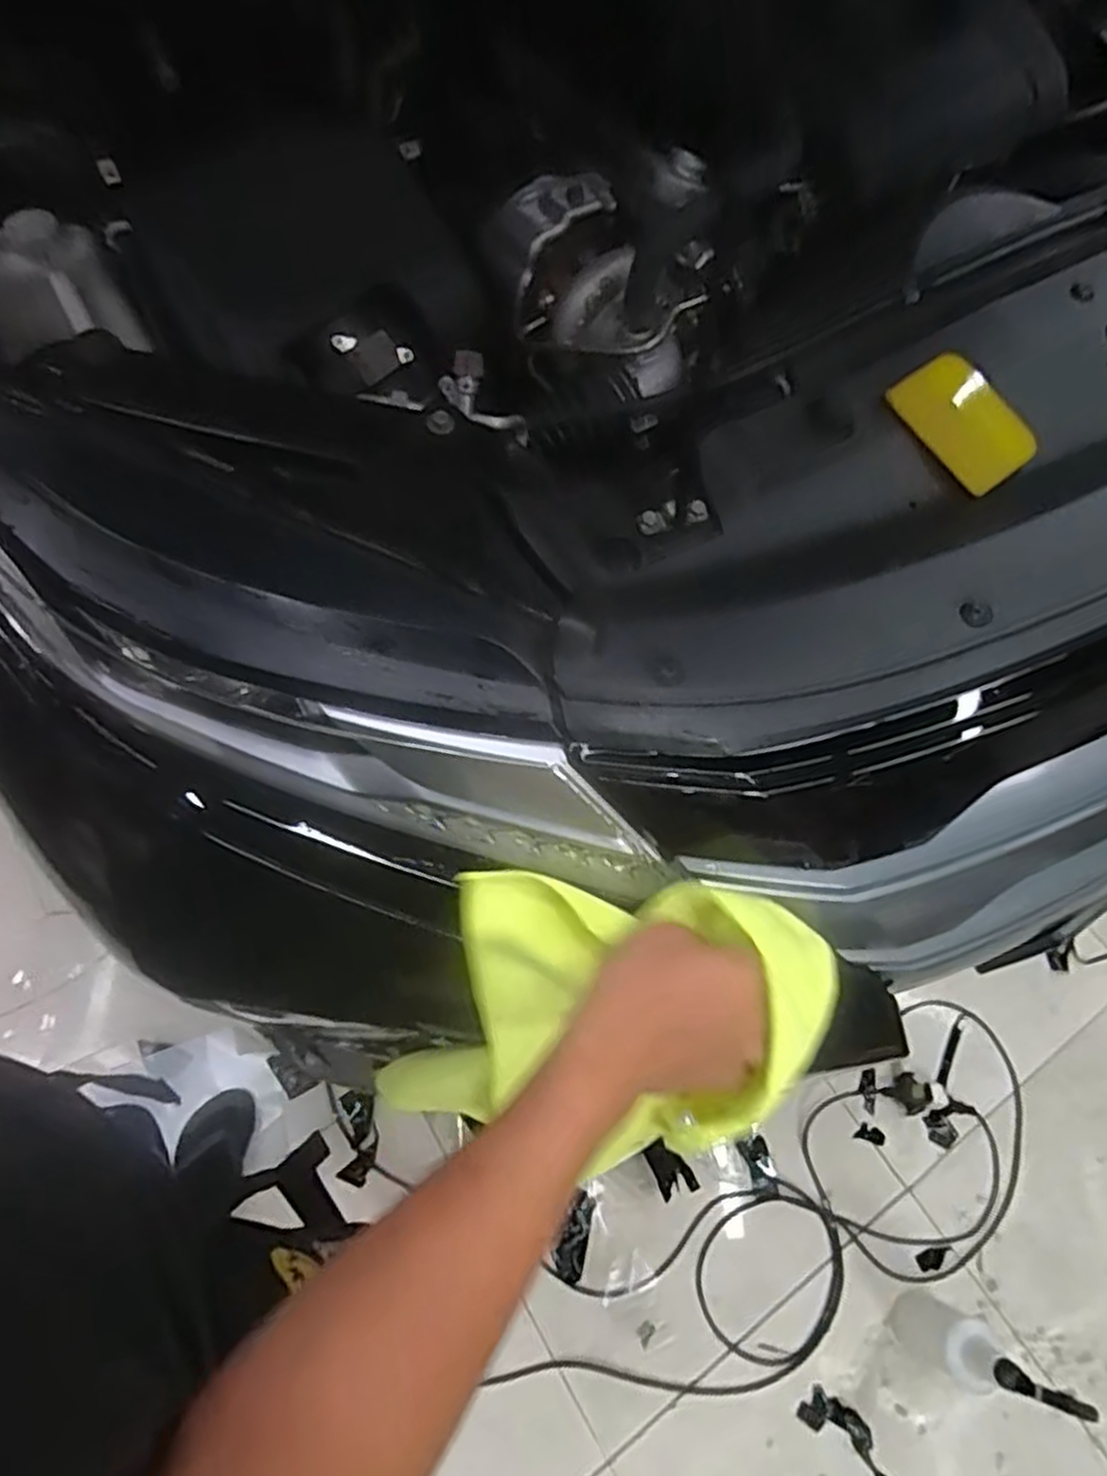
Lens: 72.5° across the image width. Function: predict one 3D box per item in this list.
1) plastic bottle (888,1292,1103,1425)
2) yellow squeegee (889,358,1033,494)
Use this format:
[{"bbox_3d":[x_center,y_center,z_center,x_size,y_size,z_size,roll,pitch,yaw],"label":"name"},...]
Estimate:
[{"bbox_3d":[0.565,0.832,1.019,0.096,0.286,0.083,29,67,12],"label":"plastic bottle"},{"bbox_3d":[0.297,-0.229,0.545,0.066,0.005,0.100,-35,82,-6],"label":"yellow squeegee"}]

